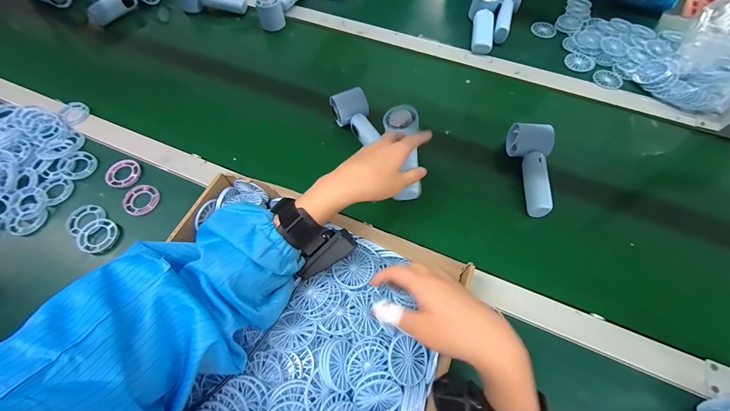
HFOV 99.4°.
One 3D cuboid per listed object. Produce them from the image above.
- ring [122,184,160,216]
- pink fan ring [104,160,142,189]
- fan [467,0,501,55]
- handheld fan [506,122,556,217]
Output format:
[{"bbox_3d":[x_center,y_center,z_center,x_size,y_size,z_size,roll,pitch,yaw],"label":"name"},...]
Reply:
[{"bbox_3d":[-0.348,-0.009,0.480,0.047,0.005,0.049,4,69,-11],"label":"ring"},{"bbox_3d":[-0.388,-0.051,0.498,0.050,0.006,0.050,0,64,0],"label":"pink fan ring"},{"bbox_3d":[0.246,-0.393,0.645,0.058,0.045,0.158,13,64,6],"label":"fan"},{"bbox_3d":[0.264,-0.058,0.481,0.053,0.046,0.152,5,64,2],"label":"handheld fan"}]

